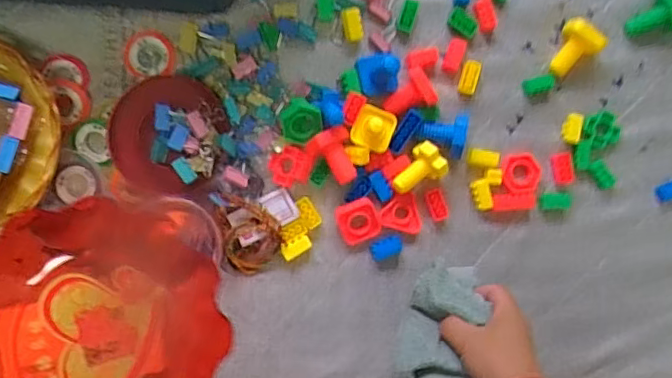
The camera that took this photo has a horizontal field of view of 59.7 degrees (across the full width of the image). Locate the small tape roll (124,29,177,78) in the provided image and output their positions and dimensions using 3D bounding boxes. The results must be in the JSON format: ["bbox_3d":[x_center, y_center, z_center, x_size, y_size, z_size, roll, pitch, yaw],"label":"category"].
[{"bbox_3d":[-0.196,-0.143,0.617,0.054,0.009,0.049,-9,93,-6],"label":"small tape roll"}]

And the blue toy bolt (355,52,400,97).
[{"bbox_3d":[0.045,-0.121,0.614,0.046,0.044,0.044,-8,93,-6],"label":"blue toy bolt"}]

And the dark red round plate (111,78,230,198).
[{"bbox_3d":[-0.164,-0.051,0.583,0.108,0.022,0.118,5,105,-22],"label":"dark red round plate"}]

